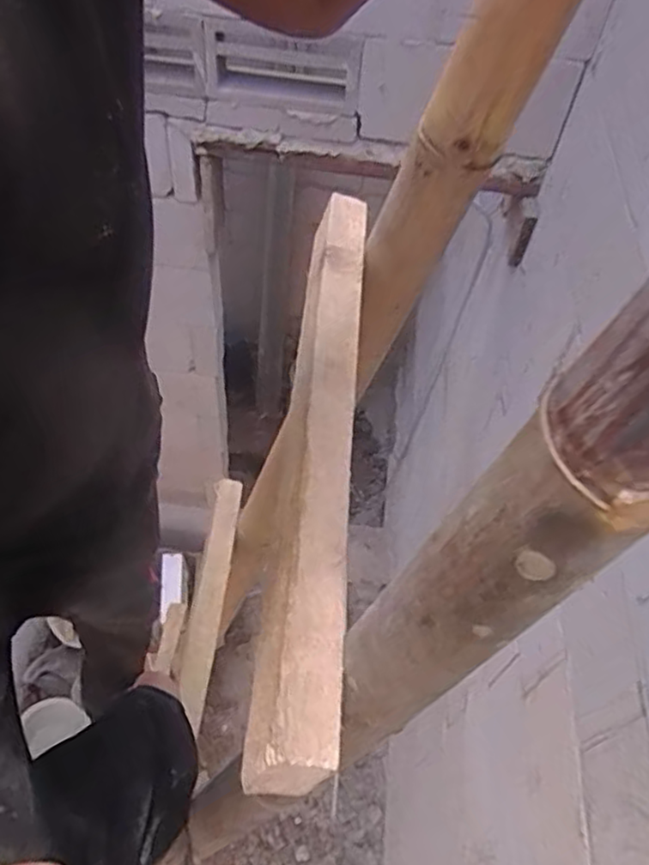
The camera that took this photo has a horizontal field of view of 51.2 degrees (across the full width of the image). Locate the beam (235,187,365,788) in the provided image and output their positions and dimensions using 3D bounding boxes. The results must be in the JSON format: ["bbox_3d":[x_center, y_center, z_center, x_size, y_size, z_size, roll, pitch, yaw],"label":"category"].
[{"bbox_3d":[-0.001,-0.011,0.468,0.047,0.038,0.459,6,52,-1],"label":"beam"}]

